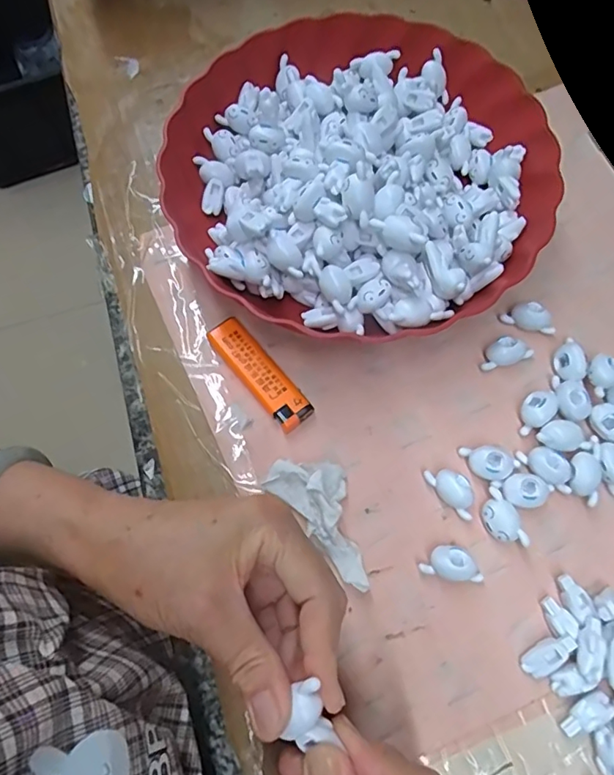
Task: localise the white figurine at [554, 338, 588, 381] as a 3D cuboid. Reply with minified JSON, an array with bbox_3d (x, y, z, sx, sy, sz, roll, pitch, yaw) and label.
[{"bbox_3d":[0.162,-0.017,0.319,0.015,0.015,0.029,7,71,4],"label":"white figurine"}]

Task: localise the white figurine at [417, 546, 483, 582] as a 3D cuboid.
[{"bbox_3d":[0.079,0.096,0.278,0.032,0.017,0.017,16,72,7],"label":"white figurine"}]

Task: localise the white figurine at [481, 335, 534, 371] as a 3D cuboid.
[{"bbox_3d":[0.123,-0.021,0.322,0.032,0.016,0.016,-24,72,-7],"label":"white figurine"}]

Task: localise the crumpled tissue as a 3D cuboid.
[{"bbox_3d":[0.013,0.069,0.287,0.037,0.021,0.079,-41,74,-12],"label":"crumpled tissue"}]

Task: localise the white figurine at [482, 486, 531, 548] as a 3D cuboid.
[{"bbox_3d":[0.108,0.075,0.287,0.018,0.014,0.033,-28,72,-8],"label":"white figurine"}]

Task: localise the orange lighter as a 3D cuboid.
[{"bbox_3d":[-0.029,-0.008,0.320,0.022,0.015,0.079,-38,74,-11],"label":"orange lighter"}]

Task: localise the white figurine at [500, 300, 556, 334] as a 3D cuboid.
[{"bbox_3d":[0.143,-0.044,0.331,0.033,0.017,0.015,22,72,9],"label":"white figurine"}]

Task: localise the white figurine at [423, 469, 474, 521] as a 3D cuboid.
[{"bbox_3d":[0.083,0.059,0.294,0.017,0.013,0.033,-35,73,-10],"label":"white figurine"}]

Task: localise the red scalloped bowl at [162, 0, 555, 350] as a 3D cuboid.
[{"bbox_3d":[0.038,-0.148,0.342,0.236,0.066,0.242,0,70,1],"label":"red scalloped bowl"}]

